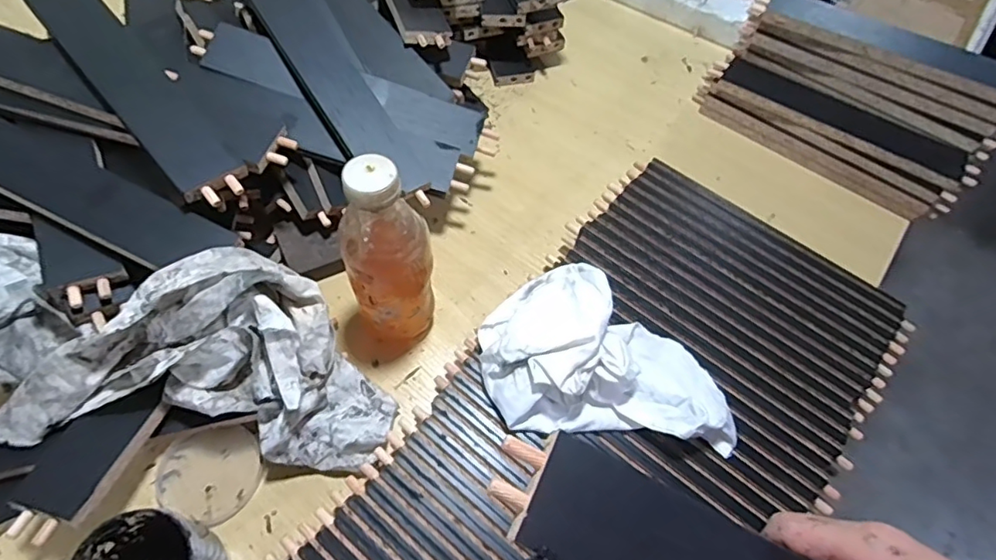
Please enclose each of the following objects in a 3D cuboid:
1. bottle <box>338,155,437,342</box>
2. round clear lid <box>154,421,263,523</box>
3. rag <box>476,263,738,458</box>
[{"bbox_3d":[-0.090,-0.012,0.469,0.067,0.204,0.056,-7,60,-8],"label":"bottle"},{"bbox_3d":[-0.244,0.160,0.471,0.084,0.010,0.075,17,60,7],"label":"round clear lid"},{"bbox_3d":[0.093,0.052,0.470,0.211,0.061,0.151,6,59,0],"label":"rag"}]

